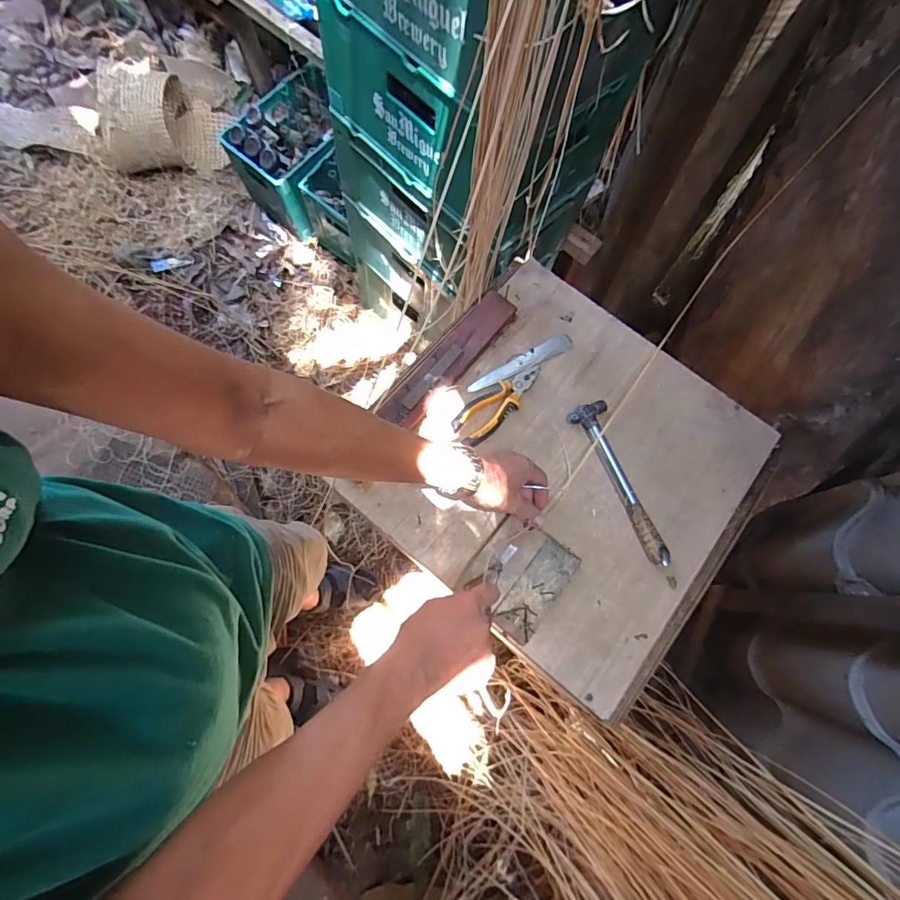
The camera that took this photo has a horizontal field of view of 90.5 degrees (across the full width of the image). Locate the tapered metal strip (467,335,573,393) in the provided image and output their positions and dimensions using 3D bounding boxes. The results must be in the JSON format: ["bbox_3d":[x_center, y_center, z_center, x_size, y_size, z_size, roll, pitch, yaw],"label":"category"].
[{"bbox_3d":[0.107,-0.128,0.660,0.177,0.020,0.029,-31,77,-9],"label":"tapered metal strip"}]

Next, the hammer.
[{"bbox_3d":[0.236,0.041,0.608,0.053,0.017,0.234,-22,75,-7],"label":"hammer"}]

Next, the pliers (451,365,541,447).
[{"bbox_3d":[0.069,-0.069,0.626,0.155,0.015,0.051,-40,78,-11],"label":"pliers"}]

